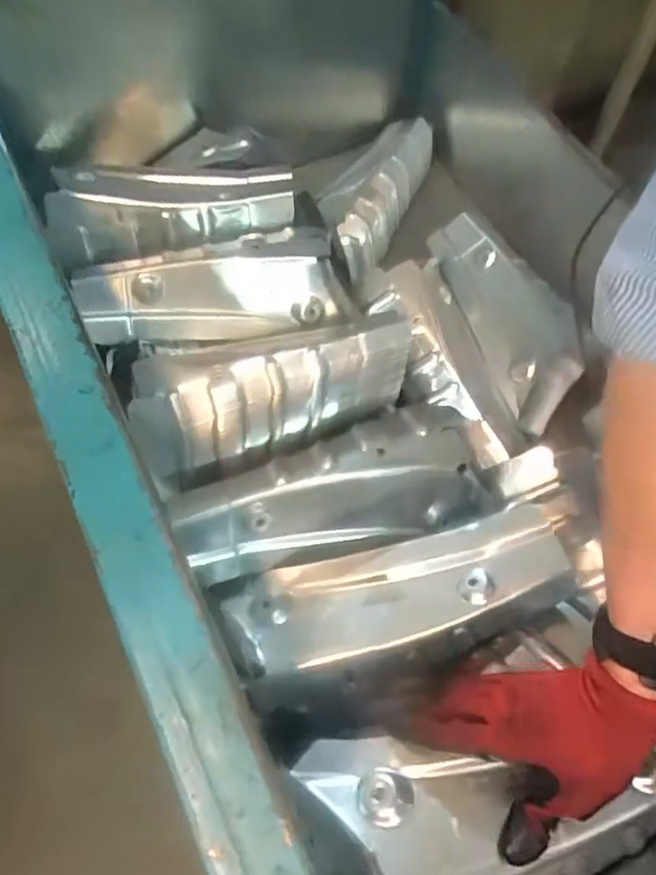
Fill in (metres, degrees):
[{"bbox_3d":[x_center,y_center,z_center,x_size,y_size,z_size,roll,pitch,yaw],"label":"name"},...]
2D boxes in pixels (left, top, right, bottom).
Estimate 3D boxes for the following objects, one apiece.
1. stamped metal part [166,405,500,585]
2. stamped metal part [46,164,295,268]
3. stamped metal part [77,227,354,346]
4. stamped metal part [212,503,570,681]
[{"bbox_3d":[0.006,0.046,0.601,0.306,0.059,0.118,-13,64,-9],"label":"stamped metal part"},{"bbox_3d":[-0.185,-0.289,0.756,0.283,0.059,0.129,-11,64,-8],"label":"stamped metal part"},{"bbox_3d":[-0.135,-0.176,0.722,0.300,0.072,0.105,-5,63,-6],"label":"stamped metal part"},{"bbox_3d":[0.059,0.137,0.549,0.289,0.070,0.112,-12,64,-9],"label":"stamped metal part"}]

